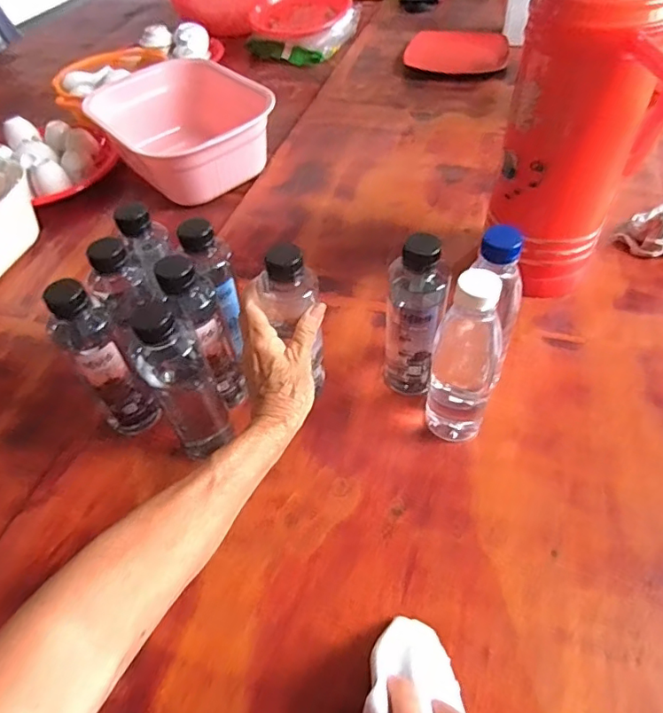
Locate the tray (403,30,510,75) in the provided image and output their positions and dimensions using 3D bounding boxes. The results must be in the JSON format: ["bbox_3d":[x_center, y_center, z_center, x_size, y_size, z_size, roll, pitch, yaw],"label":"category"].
[{"bbox_3d":[0.245,-0.602,1.048,0.209,0.024,0.082,24,98,26],"label":"tray"}]

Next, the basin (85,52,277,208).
[{"bbox_3d":[-0.241,-0.375,0.873,0.214,0.102,0.291,-35,56,-22],"label":"basin"}]

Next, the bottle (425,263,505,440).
[{"bbox_3d":[0.113,0.012,0.454,0.054,0.182,0.048,12,52,15],"label":"bottle"}]

